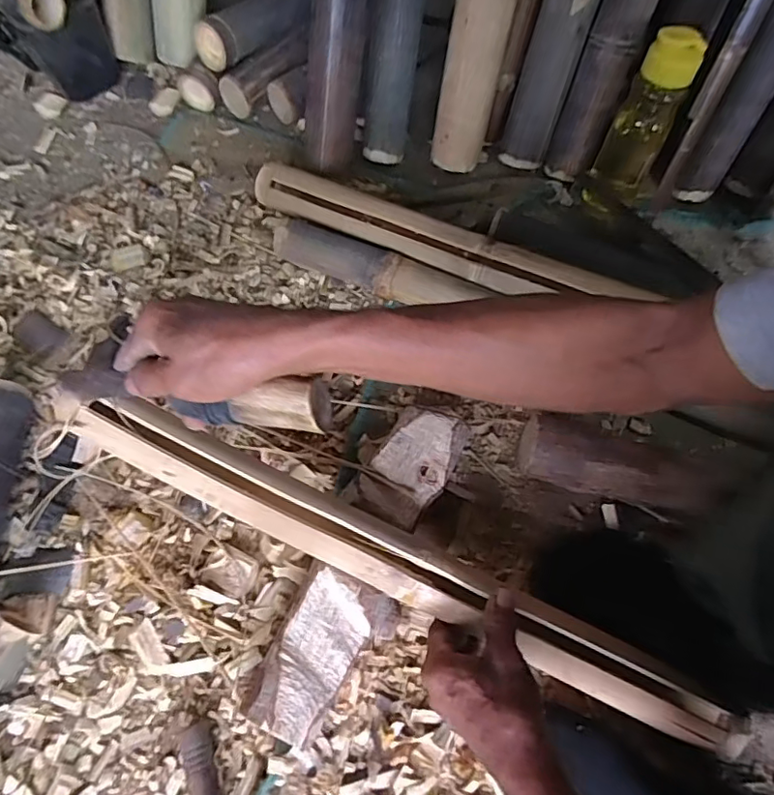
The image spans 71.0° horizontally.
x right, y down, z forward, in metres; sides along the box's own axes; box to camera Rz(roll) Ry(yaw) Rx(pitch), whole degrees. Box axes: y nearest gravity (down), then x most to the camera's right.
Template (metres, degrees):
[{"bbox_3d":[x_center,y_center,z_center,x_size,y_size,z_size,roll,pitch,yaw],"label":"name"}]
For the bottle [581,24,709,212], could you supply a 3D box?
[{"bbox_3d":[0.318,-0.336,0.676,0.072,0.209,0.063,29,67,10],"label":"bottle"}]

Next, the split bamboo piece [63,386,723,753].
[{"bbox_3d":[0.003,0.143,0.474,0.610,0.030,0.048,27,67,1],"label":"split bamboo piece"}]

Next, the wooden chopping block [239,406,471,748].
[{"bbox_3d":[-0.020,0.155,0.525,0.102,0.060,0.319,21,66,7],"label":"wooden chopping block"}]

